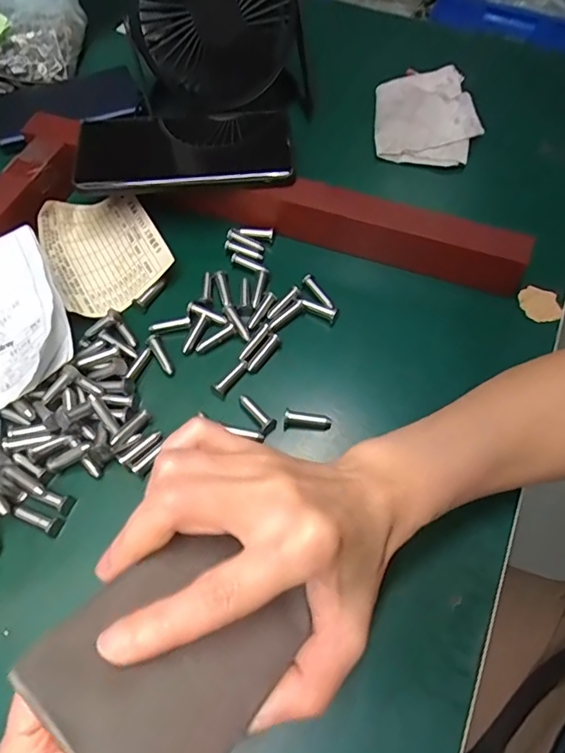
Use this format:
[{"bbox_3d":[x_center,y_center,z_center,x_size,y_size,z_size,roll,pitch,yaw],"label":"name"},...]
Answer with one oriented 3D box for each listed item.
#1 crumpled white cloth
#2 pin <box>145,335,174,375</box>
[{"bbox_3d":[0.132,-0.240,0.454,0.086,0.018,0.120,6,63,1],"label":"crumpled white cloth"},{"bbox_3d":[-0.084,-0.015,0.338,0.008,0.006,0.032,-26,67,-15],"label":"pin"}]

